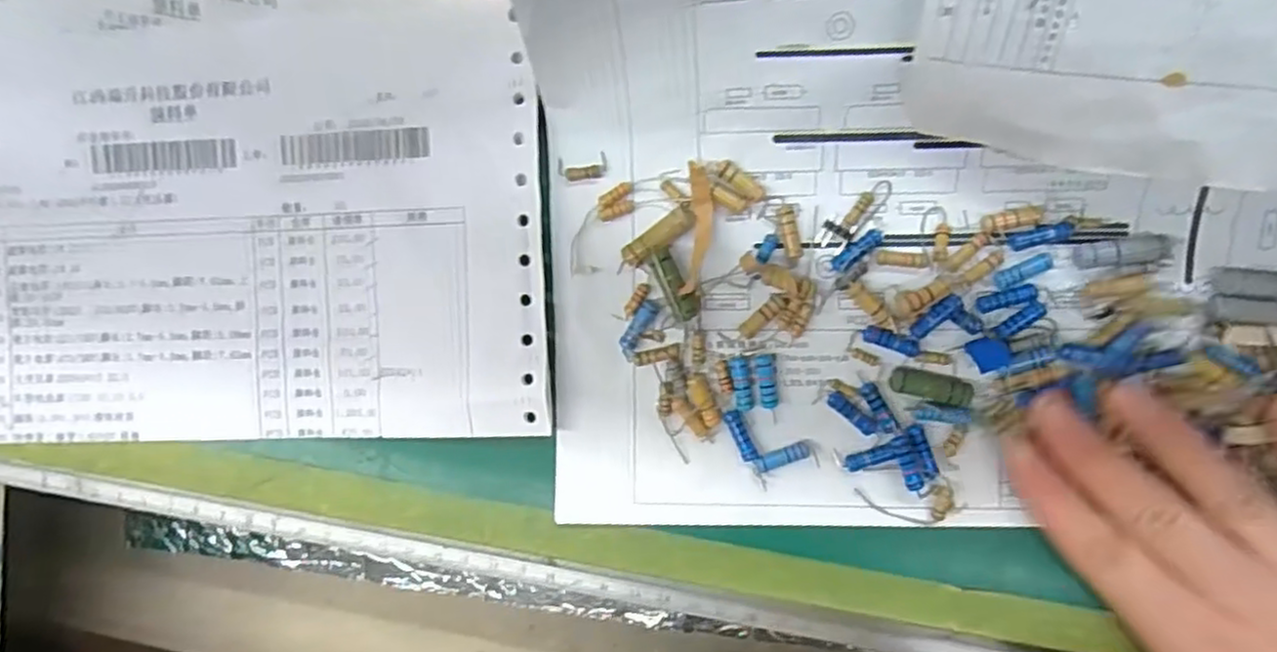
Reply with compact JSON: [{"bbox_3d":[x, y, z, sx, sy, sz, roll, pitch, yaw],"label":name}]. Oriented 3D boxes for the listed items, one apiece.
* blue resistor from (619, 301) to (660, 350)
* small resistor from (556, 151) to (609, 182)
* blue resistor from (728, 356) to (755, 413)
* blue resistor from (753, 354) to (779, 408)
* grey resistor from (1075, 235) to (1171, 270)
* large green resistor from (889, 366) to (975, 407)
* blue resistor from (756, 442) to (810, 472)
[{"bbox_3d":[0.000,0.000,0.227,0.006,0.004,0.017,33,98,2],"label":"blue resistor"},{"bbox_3d":[-0.018,-0.051,0.223,0.016,0.004,0.008,-9,94,6],"label":"small resistor"},{"bbox_3d":[0.033,0.019,0.224,0.006,0.004,0.017,-8,95,7],"label":"blue resistor"},{"bbox_3d":[0.041,0.018,0.224,0.006,0.004,0.017,-9,95,7],"label":"blue resistor"},{"bbox_3d":[0.143,-0.022,0.208,0.025,0.006,0.008,-6,95,7],"label":"grey resistor"},{"bbox_3d":[0.091,0.019,0.217,0.024,0.005,0.008,13,97,5],"label":"large green resistor"},{"bbox_3d":[0.046,0.042,0.224,0.017,0.005,0.006,-19,93,8],"label":"blue resistor"}]

